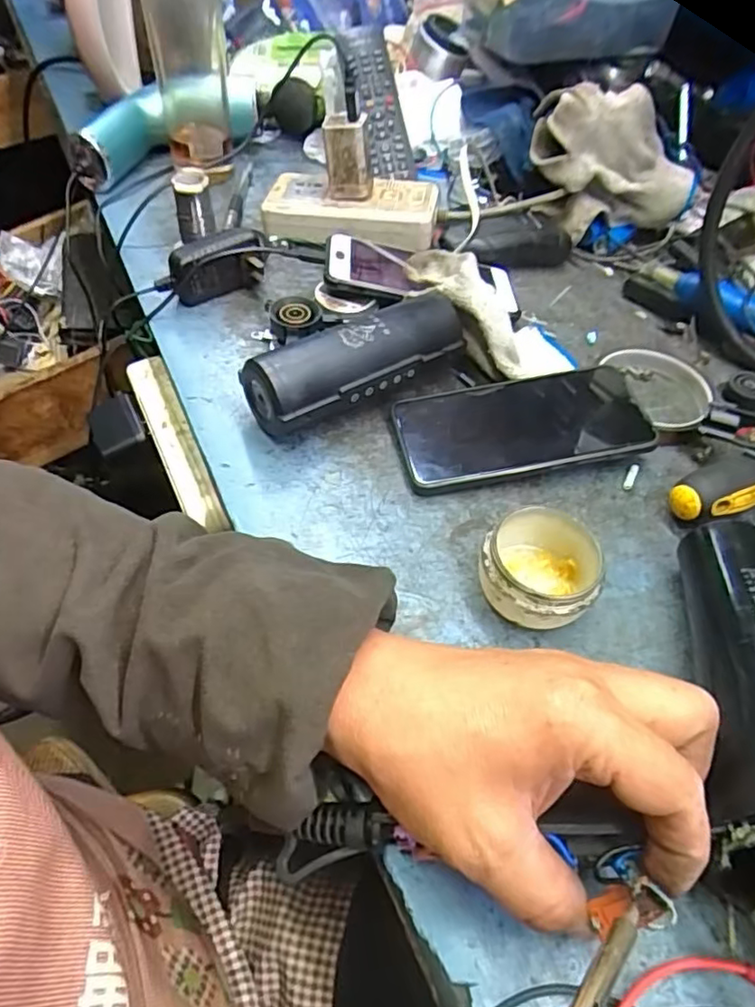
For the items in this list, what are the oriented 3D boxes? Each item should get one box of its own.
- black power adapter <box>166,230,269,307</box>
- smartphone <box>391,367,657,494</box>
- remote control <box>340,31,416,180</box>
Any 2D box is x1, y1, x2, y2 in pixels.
[{"bbox_3d":[-0.125,-0.184,0.487,0.072,0.043,0.028,-17,55,-18],"label":"black power adapter"},{"bbox_3d":[0.093,-0.051,0.405,0.155,0.009,0.081,-8,51,-2],"label":"smartphone"},{"bbox_3d":[0.002,-0.378,0.586,0.046,0.027,0.137,-15,92,-17],"label":"remote control"}]

